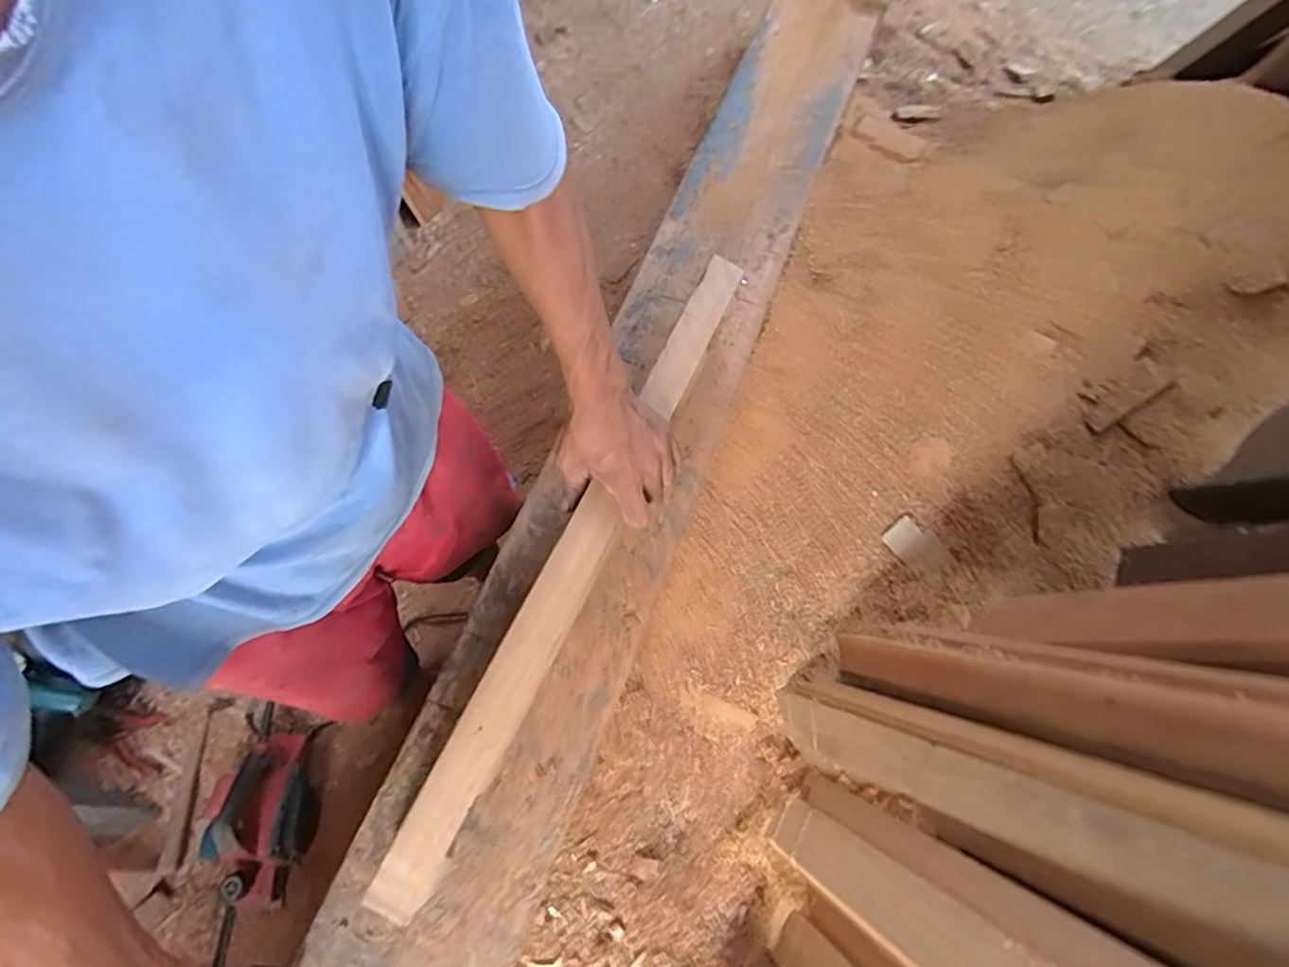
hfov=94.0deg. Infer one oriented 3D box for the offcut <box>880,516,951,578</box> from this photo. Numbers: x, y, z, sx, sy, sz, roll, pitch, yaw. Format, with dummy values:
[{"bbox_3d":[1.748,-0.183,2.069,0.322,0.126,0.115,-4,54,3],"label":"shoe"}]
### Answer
[{"bbox_3d":[0.358,0.084,0.793,0.054,0.004,0.083,-43,92,-1],"label":"offcut"}]

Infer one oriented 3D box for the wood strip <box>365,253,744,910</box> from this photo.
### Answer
[{"bbox_3d":[-0.049,0.040,0.546,0.044,0.021,0.639,23,71,9],"label":"wood strip"}]

